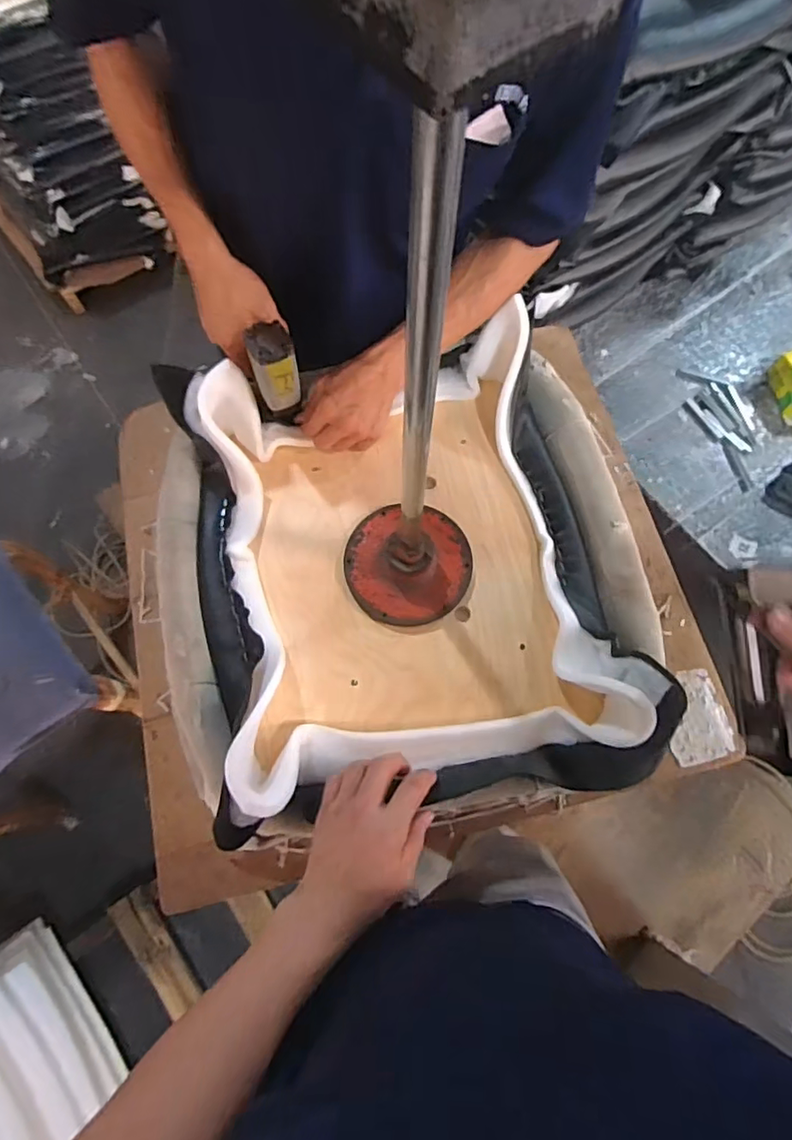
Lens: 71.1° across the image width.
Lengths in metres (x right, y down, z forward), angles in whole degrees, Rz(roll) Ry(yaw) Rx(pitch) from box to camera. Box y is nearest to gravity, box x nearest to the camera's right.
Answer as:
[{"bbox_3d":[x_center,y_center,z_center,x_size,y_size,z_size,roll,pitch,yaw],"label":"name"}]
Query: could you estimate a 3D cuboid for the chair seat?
[{"bbox_3d":[0.010,-0.009,0.605,0.520,0.113,0.501,-11,72,-4],"label":"chair seat"}]

